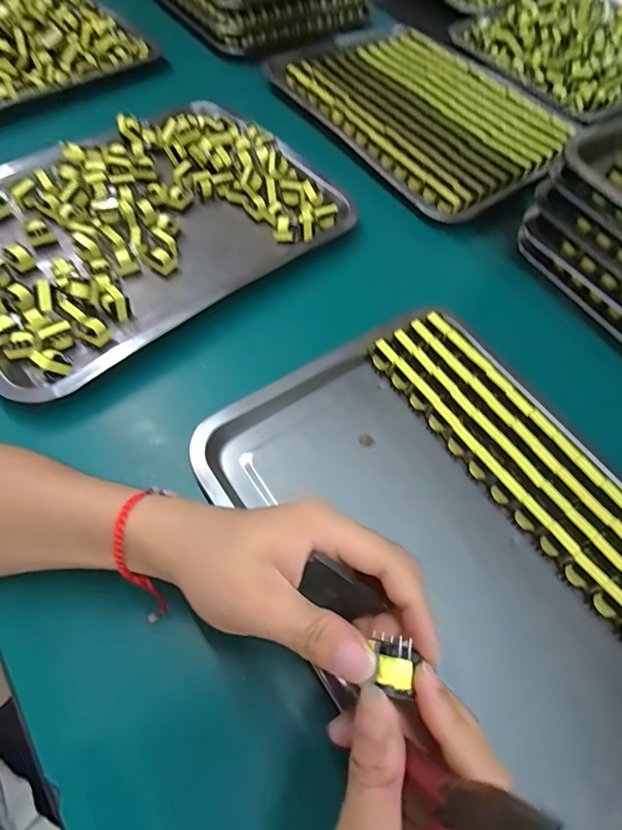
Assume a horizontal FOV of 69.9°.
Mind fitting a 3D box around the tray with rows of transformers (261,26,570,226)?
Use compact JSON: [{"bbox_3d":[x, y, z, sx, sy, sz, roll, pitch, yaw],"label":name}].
[{"bbox_3d":[0.147,-0.410,0.592,0.257,0.027,0.378,-33,69,-19],"label":"tray with rows of transformers"}]

